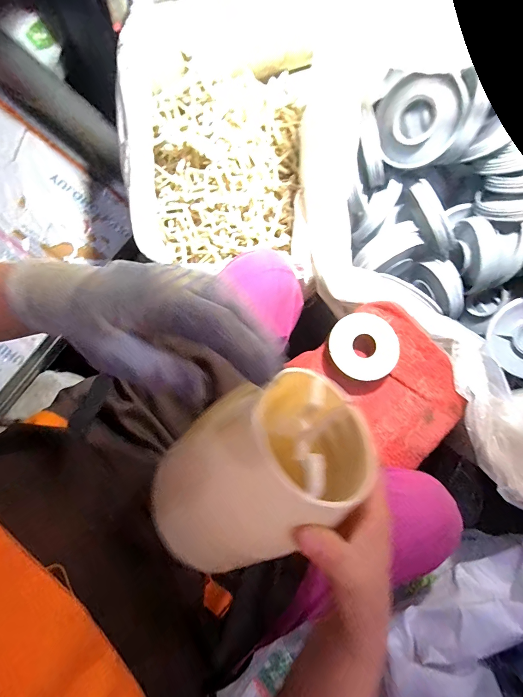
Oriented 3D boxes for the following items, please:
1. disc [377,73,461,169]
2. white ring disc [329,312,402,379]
[{"bbox_3d":[0.263,-0.384,0.519,0.121,0.017,0.131,14,119,27],"label":"disc"},{"bbox_3d":[0.149,0.000,0.461,0.093,0.039,0.097,0,76,0],"label":"white ring disc"}]

